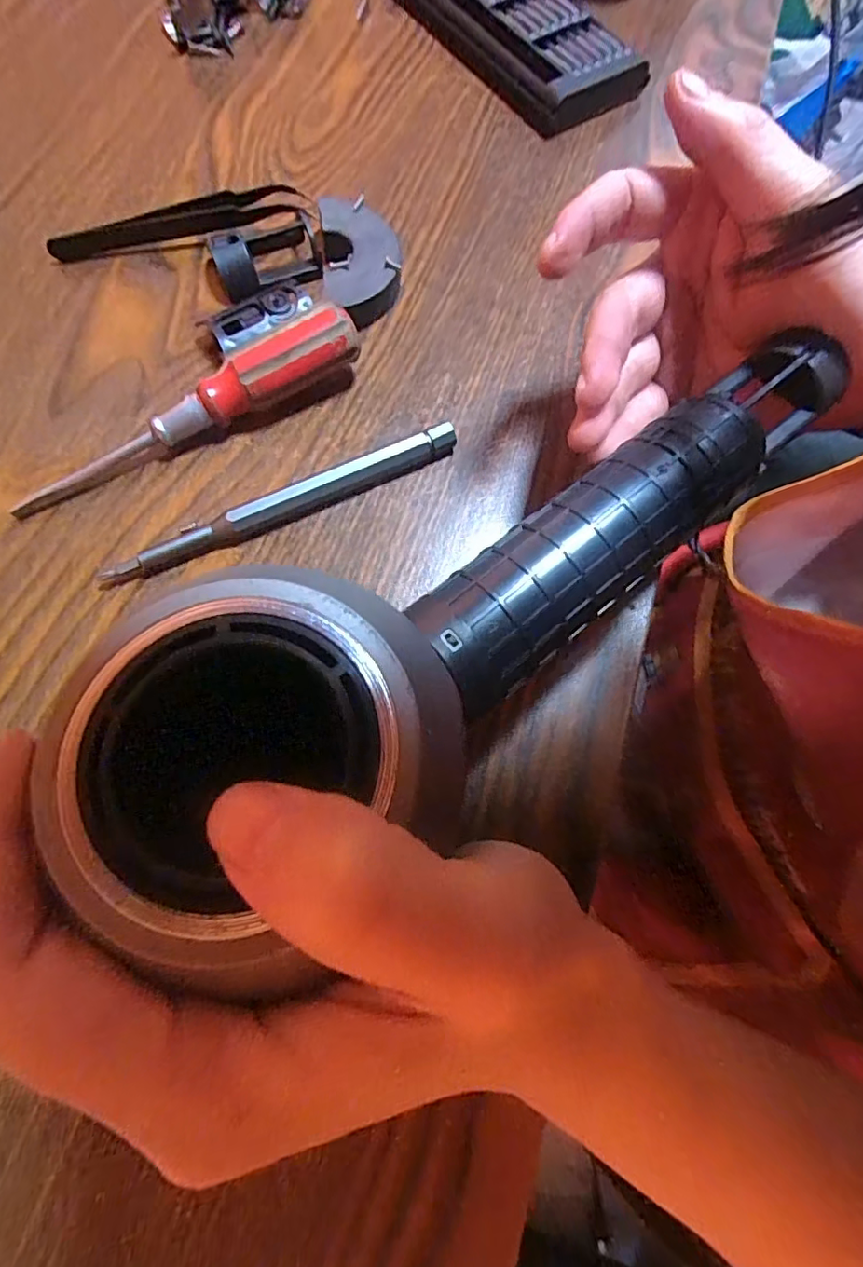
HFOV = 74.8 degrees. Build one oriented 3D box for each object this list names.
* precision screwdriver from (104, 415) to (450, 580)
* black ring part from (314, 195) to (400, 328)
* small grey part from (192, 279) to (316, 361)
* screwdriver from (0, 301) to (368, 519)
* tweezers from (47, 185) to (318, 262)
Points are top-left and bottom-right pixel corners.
[{"bbox_3d":[-0.053,-0.049,0.210,0.135,0.011,0.012,-23,73,-10],"label":"precision screwdriver"},{"bbox_3d":[-0.030,-0.161,0.244,0.032,0.015,0.059,-5,71,-4],"label":"black ring part"},{"bbox_3d":[-0.071,-0.129,0.232,0.042,0.013,0.020,-36,76,-14],"label":"small grey part"},{"bbox_3d":[-0.091,-0.084,0.211,0.136,0.026,0.018,-28,74,-12],"label":"screwdriver"},{"bbox_3d":[-0.110,-0.180,0.247,0.110,0.012,0.013,-18,73,-9],"label":"tweezers"}]

